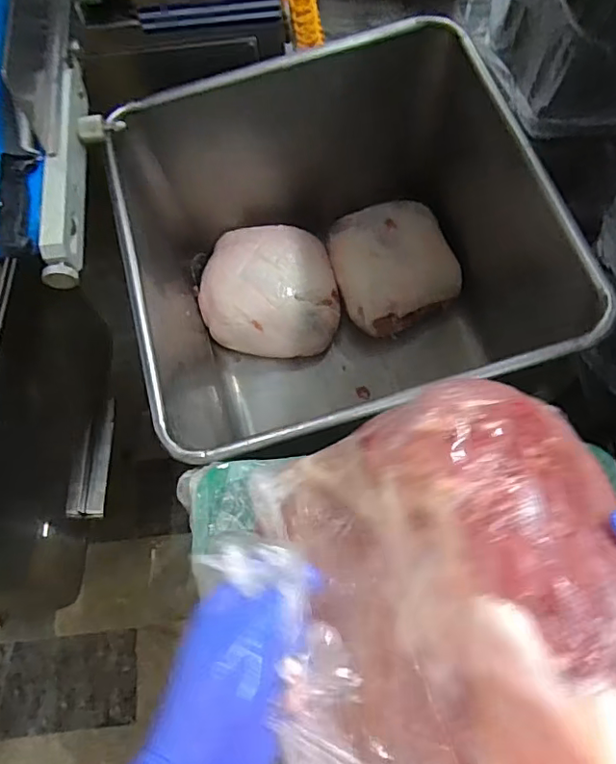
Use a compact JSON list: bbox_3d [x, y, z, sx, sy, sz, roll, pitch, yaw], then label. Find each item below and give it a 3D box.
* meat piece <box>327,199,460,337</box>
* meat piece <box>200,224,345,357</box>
[{"bbox_3d":[0.185,-0.279,1.326,0.262,0.190,0.307,-28,71,-8],"label":"meat piece"},{"bbox_3d":[-0.094,-0.221,1.280,0.308,0.164,0.280,-7,69,-1],"label":"meat piece"}]

